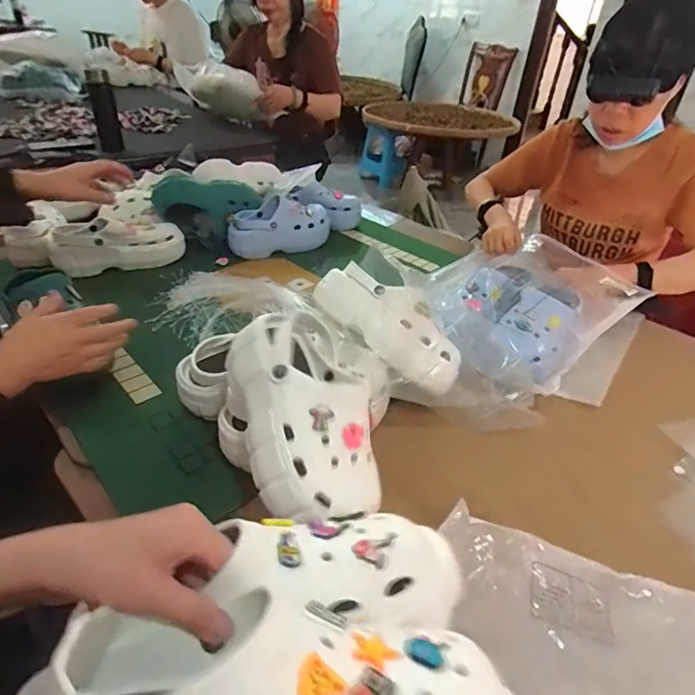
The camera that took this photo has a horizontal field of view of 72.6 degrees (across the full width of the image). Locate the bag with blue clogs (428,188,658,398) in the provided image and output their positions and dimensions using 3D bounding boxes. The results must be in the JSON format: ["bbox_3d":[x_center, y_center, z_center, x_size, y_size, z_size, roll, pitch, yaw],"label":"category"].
[{"bbox_3d":[0.299,-0.051,0.794,0.352,0.095,0.212,-28,48,-36],"label":"bag with blue clogs"}]

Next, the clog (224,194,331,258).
[{"bbox_3d":[-0.164,-0.294,1.138,0.249,0.096,0.101,-11,39,-20],"label":"clog"}]

